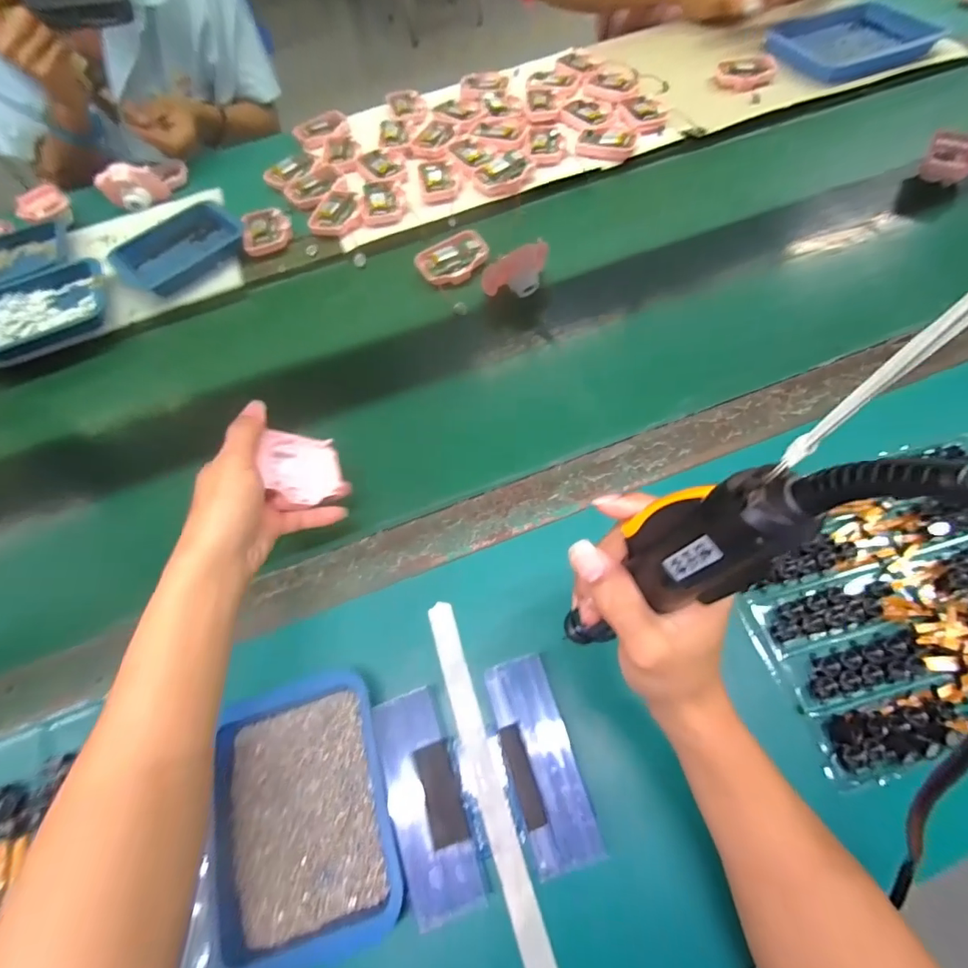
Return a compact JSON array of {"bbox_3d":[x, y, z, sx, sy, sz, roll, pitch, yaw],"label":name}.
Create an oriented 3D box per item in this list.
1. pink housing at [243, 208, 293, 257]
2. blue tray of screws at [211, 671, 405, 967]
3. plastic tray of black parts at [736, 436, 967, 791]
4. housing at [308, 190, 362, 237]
[{"bbox_3d":[-0.287,-0.337,0.633,0.061,0.016,0.083,-18,64,-5],"label":"pink housing"},{"bbox_3d":[-0.123,0.221,0.323,0.116,0.025,0.163,-18,64,-5],"label":"blue tray of screws"},{"bbox_3d":[0.331,0.081,0.369,0.255,0.023,0.199,-17,64,-4],"label":"plastic tray of black parts"},{"bbox_3d":[-0.196,-0.366,0.640,0.057,0.019,0.086,15,66,11],"label":"housing"}]

